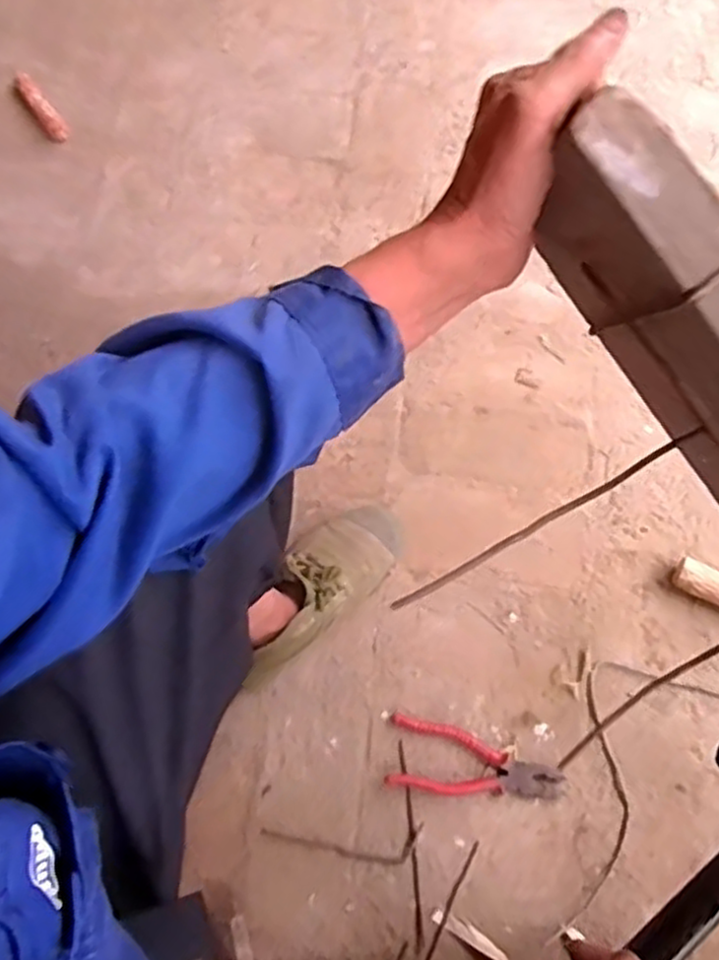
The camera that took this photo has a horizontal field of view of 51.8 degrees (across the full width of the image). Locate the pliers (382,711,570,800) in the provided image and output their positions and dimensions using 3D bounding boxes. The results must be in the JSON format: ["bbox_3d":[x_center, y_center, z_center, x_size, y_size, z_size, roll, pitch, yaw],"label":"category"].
[{"bbox_3d":[0.128,0.314,0.812,0.191,0.013,0.073,11,73,4],"label":"pliers"}]

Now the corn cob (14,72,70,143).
[{"bbox_3d":[-0.486,-0.569,1.127,0.033,0.022,0.124,-36,93,-9],"label":"corn cob"}]

